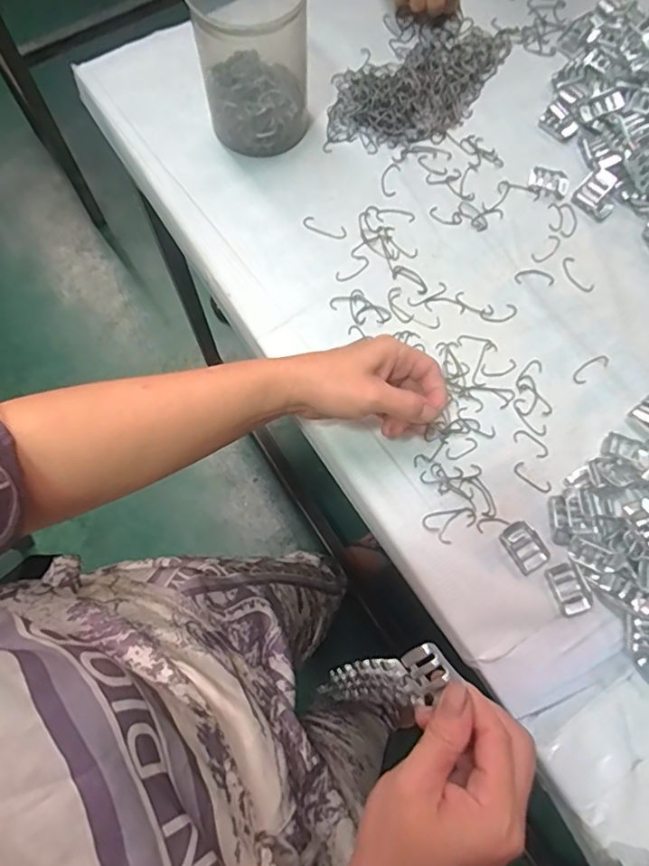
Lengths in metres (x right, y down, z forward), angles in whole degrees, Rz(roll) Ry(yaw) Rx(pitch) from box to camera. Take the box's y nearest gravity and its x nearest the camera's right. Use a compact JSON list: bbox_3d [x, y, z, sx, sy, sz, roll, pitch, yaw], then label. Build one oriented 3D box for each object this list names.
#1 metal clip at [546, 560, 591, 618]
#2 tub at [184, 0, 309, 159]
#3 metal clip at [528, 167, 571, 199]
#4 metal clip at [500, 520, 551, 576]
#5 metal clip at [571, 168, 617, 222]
[{"bbox_3d":[0.189,0.120,0.420,0.023,0.004,0.038,-15,73,-6],"label":"metal clip"},{"bbox_3d":[-0.065,-0.349,0.504,0.098,0.136,0.106,0,72,-1],"label":"tub"},{"bbox_3d":[0.227,-0.254,0.548,0.040,0.004,0.028,19,73,5],"label":"metal clip"},{"bbox_3d":[0.160,0.090,0.432,0.028,0.006,0.038,-29,74,-10],"label":"metal clip"},{"bbox_3d":[0.271,-0.236,0.536,0.039,0.012,0.043,39,100,4],"label":"metal clip"}]

